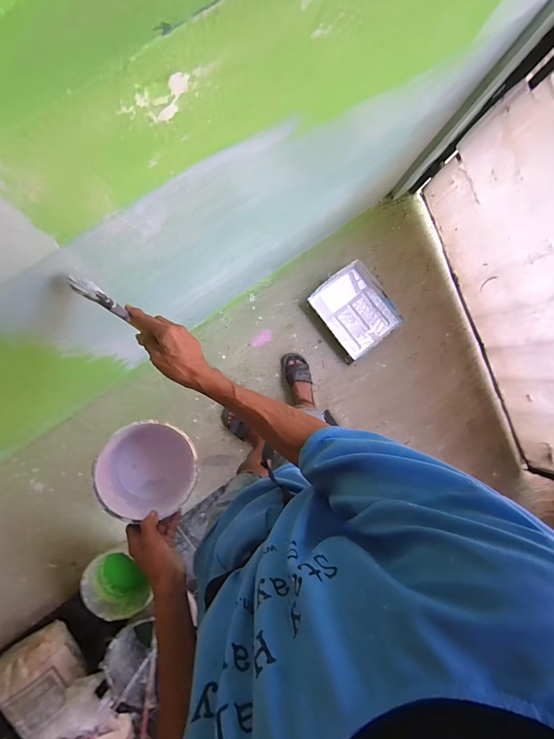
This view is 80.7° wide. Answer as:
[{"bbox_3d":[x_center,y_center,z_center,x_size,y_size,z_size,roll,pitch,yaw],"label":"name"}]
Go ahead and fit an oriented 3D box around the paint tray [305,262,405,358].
[{"bbox_3d":[0.350,-0.265,1.452,0.292,0.055,0.342,-37,94,-5],"label":"paint tray"}]

